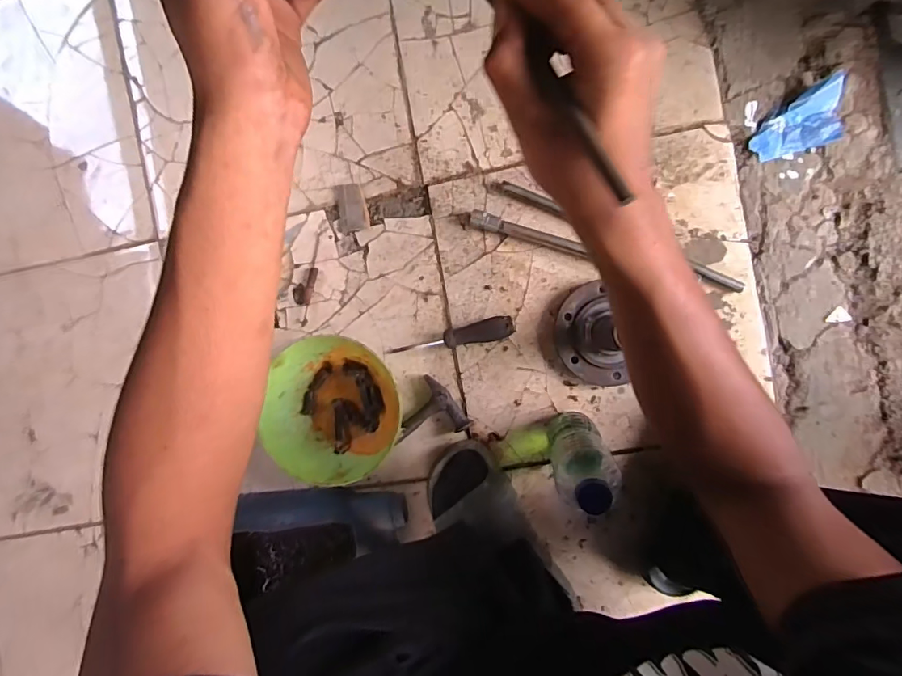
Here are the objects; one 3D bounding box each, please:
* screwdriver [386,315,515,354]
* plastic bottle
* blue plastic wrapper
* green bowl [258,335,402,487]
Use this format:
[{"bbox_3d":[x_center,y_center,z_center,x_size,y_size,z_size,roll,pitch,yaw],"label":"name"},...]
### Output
[{"bbox_3d":[-0.003,-0.002,0.659,0.176,0.029,0.031,-9,92,6],"label":"screwdriver"},{"bbox_3d":[0.146,0.130,0.551,0.063,0.208,0.064,0,93,6],"label":"plastic bottle"},{"bbox_3d":[0.448,-0.266,0.613,0.124,0.020,0.064,-33,89,6],"label":"blue plastic wrapper"},{"bbox_3d":[-0.154,0.093,0.649,0.173,0.075,0.175,0,93,6],"label":"green bowl"}]

